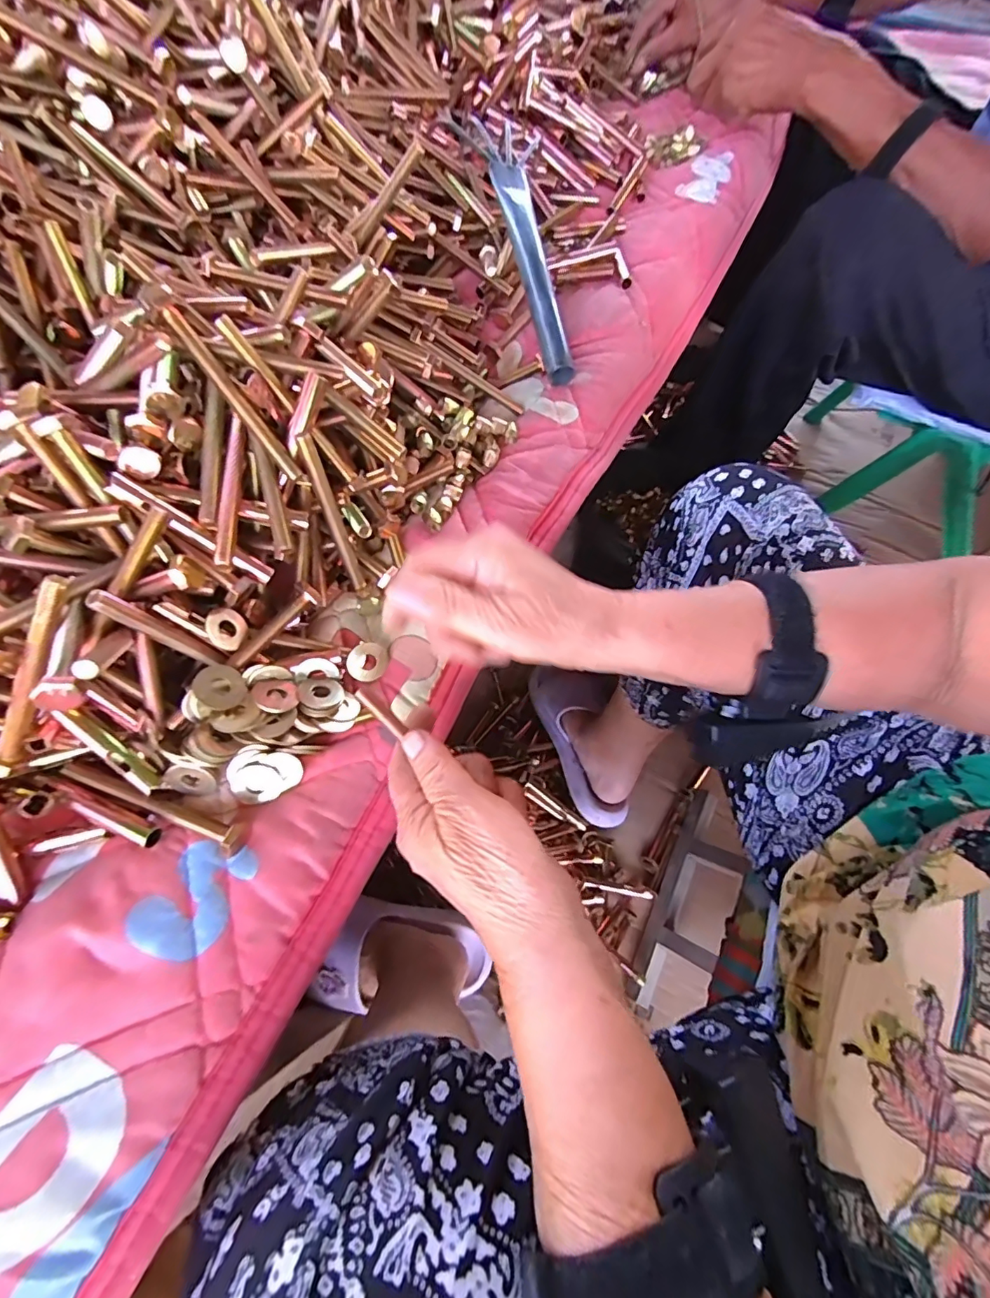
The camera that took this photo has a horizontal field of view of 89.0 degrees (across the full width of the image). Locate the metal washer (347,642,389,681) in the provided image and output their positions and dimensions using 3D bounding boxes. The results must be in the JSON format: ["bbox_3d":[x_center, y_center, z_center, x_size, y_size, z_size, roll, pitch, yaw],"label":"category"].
[{"bbox_3d":[-0.079,0.008,0.312,0.023,0.004,0.024,3,80,-15],"label":"metal washer"}]

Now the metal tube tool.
[{"bbox_3d":[0.028,-0.360,0.448,0.032,0.023,0.268,-12,80,-6],"label":"metal tube tool"}]

